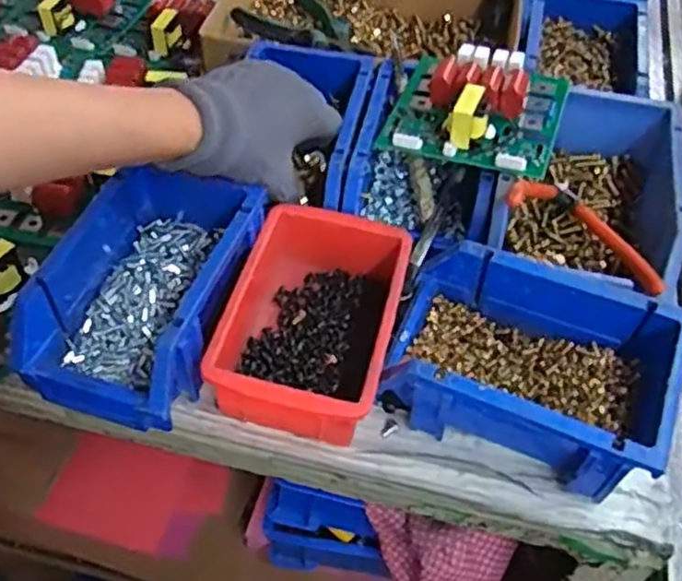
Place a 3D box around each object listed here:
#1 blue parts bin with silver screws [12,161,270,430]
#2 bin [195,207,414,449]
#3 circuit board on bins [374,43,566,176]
[{"bbox_3d":[-0.118,-0.009,0.443,0.100,0.062,0.175,15,53,11],"label":"blue parts bin with silver screws"},{"bbox_3d":[-0.016,0.017,0.446,0.098,0.053,0.145,12,52,8],"label":"bin"},{"bbox_3d":[0.097,-0.134,0.502,0.120,0.045,0.112,17,53,12],"label":"circuit board on bins"}]

